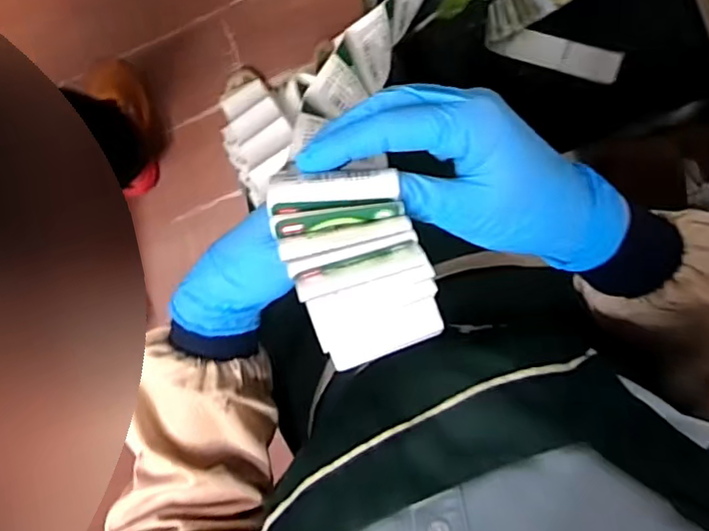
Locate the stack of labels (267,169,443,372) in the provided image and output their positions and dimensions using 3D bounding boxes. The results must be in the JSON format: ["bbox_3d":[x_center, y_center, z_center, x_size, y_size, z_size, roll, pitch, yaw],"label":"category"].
[{"bbox_3d":[0.003,0.003,0.295,0.065,0.036,0.101,-15,98,5],"label":"stack of labels"}]

